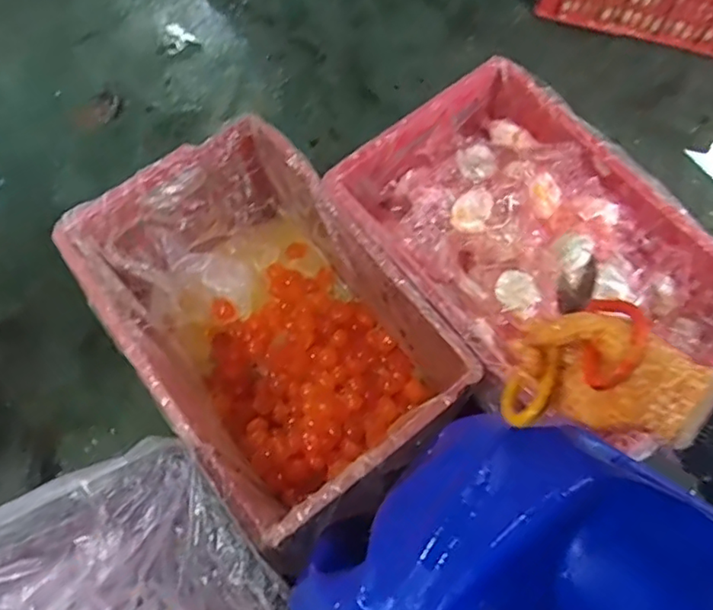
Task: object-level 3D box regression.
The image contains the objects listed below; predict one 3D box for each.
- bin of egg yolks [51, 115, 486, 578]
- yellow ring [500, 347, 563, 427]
[{"bbox_3d":[-0.108,0.032,0.754,0.295,0.224,0.451,-36,72,-11],"label":"bin of egg yolks"},{"bbox_3d":[0.136,0.075,0.475,0.012,0.052,0.043,16,49,-28],"label":"yellow ring"}]

